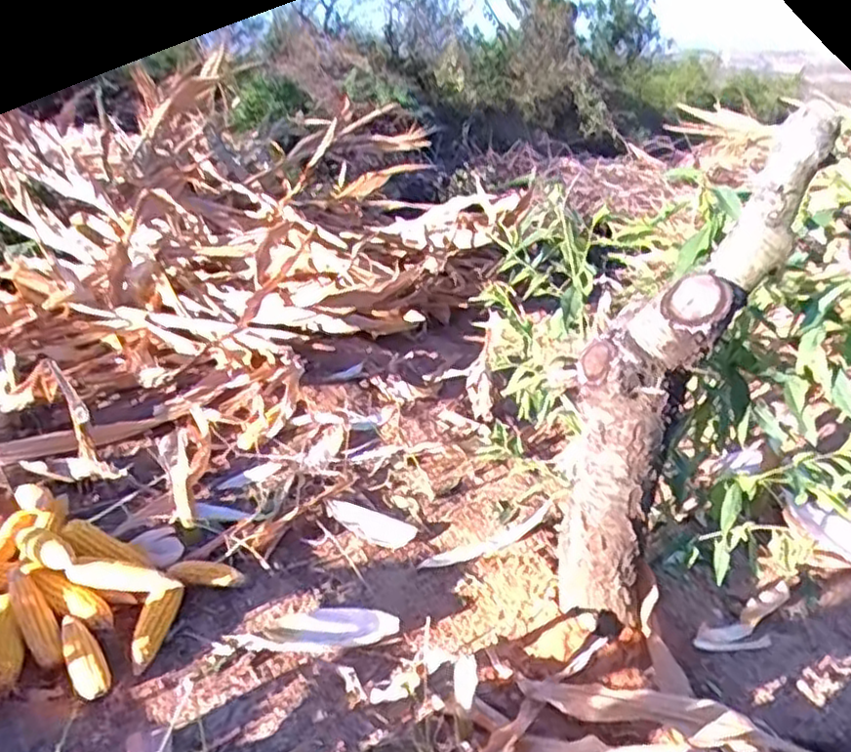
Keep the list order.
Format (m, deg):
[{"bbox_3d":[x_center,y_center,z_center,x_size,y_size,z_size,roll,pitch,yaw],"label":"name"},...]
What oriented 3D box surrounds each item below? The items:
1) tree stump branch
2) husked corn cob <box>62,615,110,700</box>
[{"bbox_3d":[0.309,0.034,0.910,0.231,0.649,0.134,-7,26,-14],"label":"tree stump branch"},{"bbox_3d":[-0.490,0.403,1.021,0.047,0.040,0.143,-17,30,-32],"label":"husked corn cob"}]

